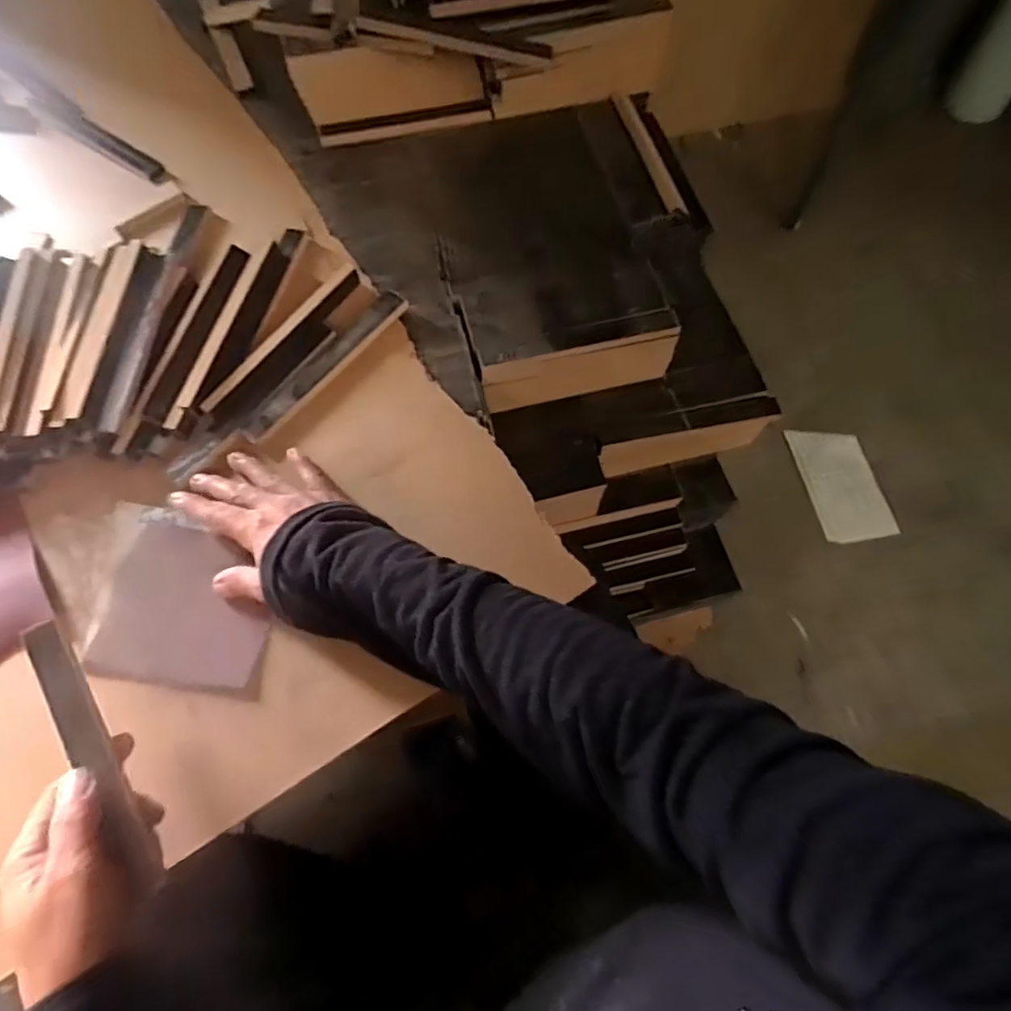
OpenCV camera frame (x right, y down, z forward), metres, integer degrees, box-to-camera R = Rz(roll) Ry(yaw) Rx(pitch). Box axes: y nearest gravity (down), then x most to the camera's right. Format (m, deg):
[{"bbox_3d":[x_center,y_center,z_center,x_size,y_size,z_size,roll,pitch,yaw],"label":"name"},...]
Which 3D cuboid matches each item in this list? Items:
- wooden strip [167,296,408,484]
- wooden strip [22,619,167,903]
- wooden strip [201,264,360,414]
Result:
[{"bbox_3d":[-0.167,-0.095,0.480,0.028,0.007,0.227,40,74,16],"label":"wooden strip"},{"bbox_3d":[-0.240,0.139,0.345,0.021,0.011,0.167,-34,71,-12],"label":"wooden strip"},{"bbox_3d":[-0.181,-0.135,0.496,0.018,0.021,0.169,35,73,15],"label":"wooden strip"}]

